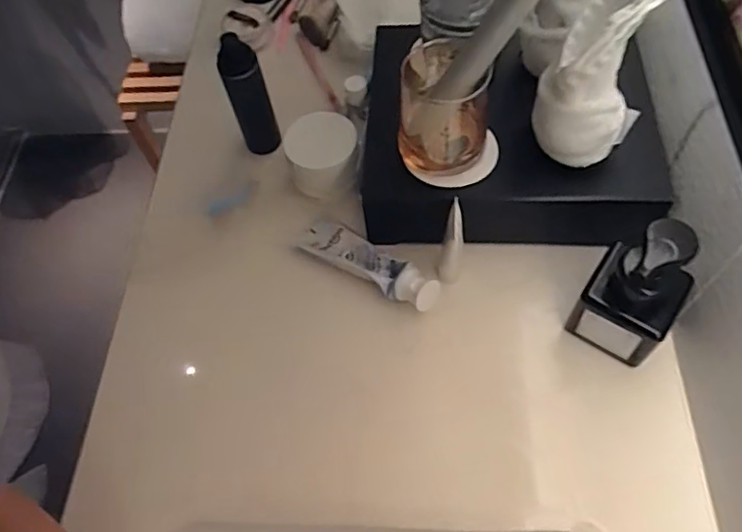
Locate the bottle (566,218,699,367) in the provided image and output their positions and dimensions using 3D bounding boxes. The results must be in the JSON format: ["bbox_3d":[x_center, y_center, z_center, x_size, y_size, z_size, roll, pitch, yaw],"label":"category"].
[{"bbox_3d":[0.204,0.016,0.439,0.067,0.129,0.063,28,66,19],"label":"bottle"}]

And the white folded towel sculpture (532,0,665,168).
[{"bbox_3d":[0.171,-0.149,0.436,0.079,0.138,0.068,24,65,18],"label":"white folded towel sculpture"}]

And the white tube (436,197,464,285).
[{"bbox_3d":[0.070,-0.017,0.500,0.020,0.091,0.049,10,62,11],"label":"white tube"}]

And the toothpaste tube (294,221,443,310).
[{"bbox_3d":[-0.004,-0.001,0.528,0.145,0.027,0.037,28,64,33],"label":"toothpaste tube"}]

